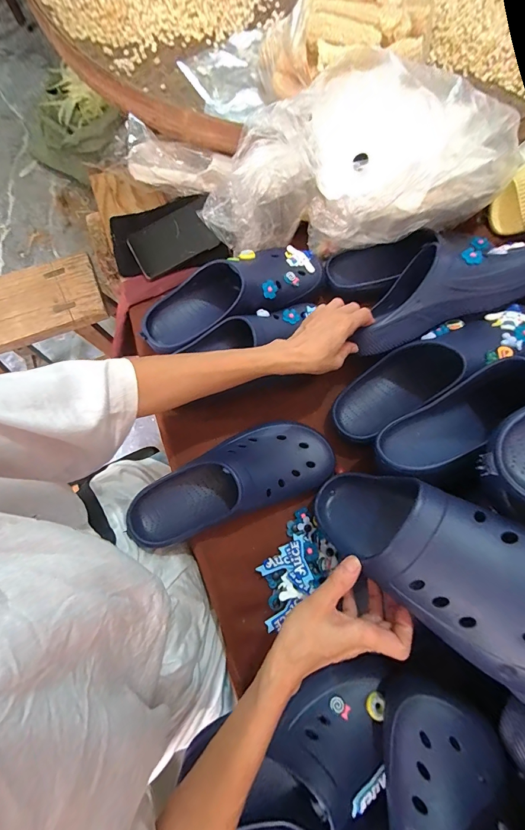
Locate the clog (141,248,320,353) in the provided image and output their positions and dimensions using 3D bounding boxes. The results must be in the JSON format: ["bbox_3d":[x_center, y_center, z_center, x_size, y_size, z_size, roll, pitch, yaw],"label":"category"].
[{"bbox_3d":[-0.046,-0.180,0.511,0.283,0.081,0.116,-30,78,-8],"label":"clog"}]

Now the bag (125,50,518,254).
[{"bbox_3d":[0.059,-0.340,0.506,0.536,0.201,0.162,4,75,16],"label":"bag"}]

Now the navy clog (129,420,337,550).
[{"bbox_3d":[-0.042,0.084,0.449,0.267,0.082,0.100,-20,77,-6],"label":"navy clog"}]

